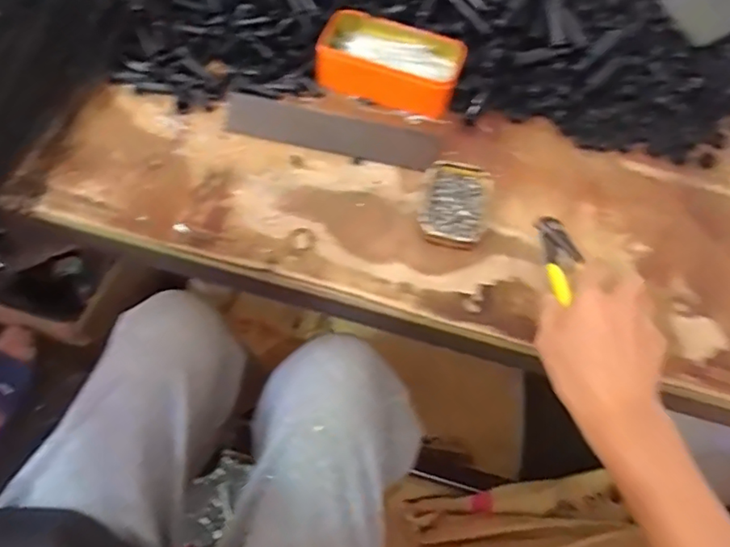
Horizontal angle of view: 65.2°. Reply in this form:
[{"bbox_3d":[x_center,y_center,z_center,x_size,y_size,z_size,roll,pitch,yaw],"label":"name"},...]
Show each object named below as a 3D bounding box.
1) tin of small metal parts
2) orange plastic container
[{"bbox_3d":[0.088,-0.064,0.551,0.064,0.020,0.089,14,61,4],"label":"tin of small metal parts"},{"bbox_3d":[0.029,-0.232,0.625,0.149,0.048,0.085,14,61,4],"label":"orange plastic container"}]

